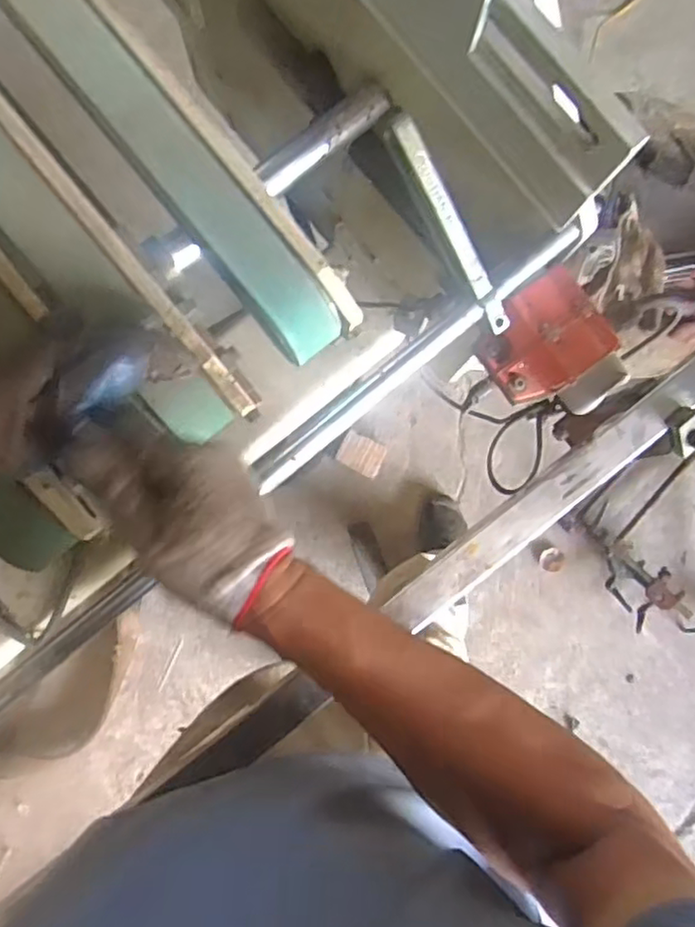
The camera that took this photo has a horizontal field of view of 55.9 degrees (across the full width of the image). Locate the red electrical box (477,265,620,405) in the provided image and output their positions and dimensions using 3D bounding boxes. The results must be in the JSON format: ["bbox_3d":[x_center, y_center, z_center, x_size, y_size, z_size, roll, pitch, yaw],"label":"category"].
[{"bbox_3d":[0.176,-0.112,0.573,0.101,0.068,0.086,-36,88,-4],"label":"red electrical box"}]

